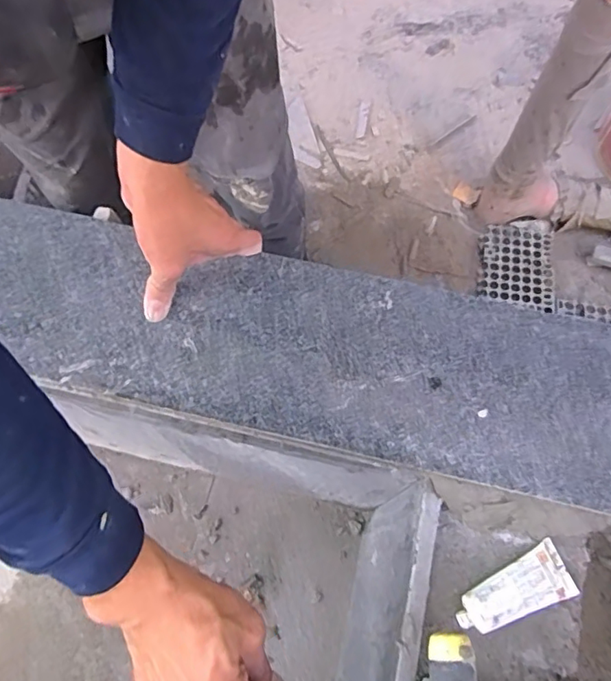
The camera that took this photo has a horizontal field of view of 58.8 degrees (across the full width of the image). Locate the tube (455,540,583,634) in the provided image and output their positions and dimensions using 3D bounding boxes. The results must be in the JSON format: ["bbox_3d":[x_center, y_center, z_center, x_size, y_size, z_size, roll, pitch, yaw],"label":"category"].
[{"bbox_3d":[0.167,0.198,0.429,0.099,0.018,0.042,-20,68,-9],"label":"tube"}]

